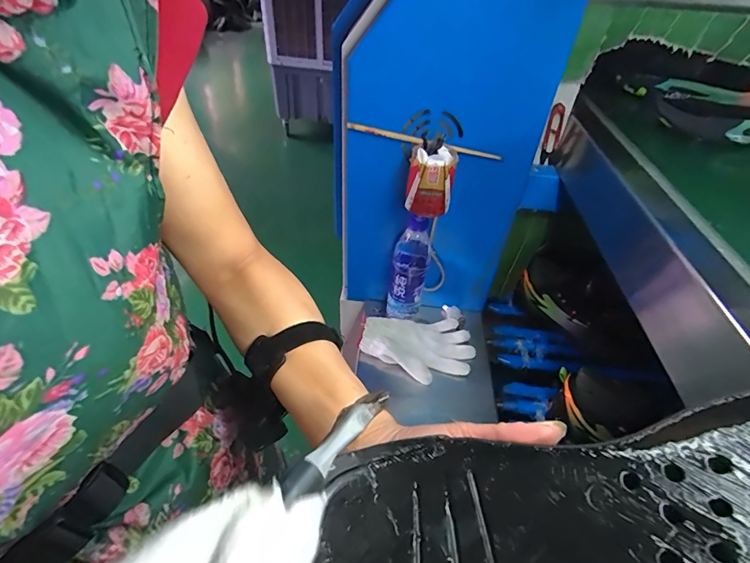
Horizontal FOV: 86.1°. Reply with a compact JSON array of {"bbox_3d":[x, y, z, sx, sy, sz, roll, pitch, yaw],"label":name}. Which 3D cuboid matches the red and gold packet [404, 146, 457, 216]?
[{"bbox_3d":[0.081,-0.148,0.591,0.065,0.087,0.061,8,42,5],"label":"red and gold packet"}]

